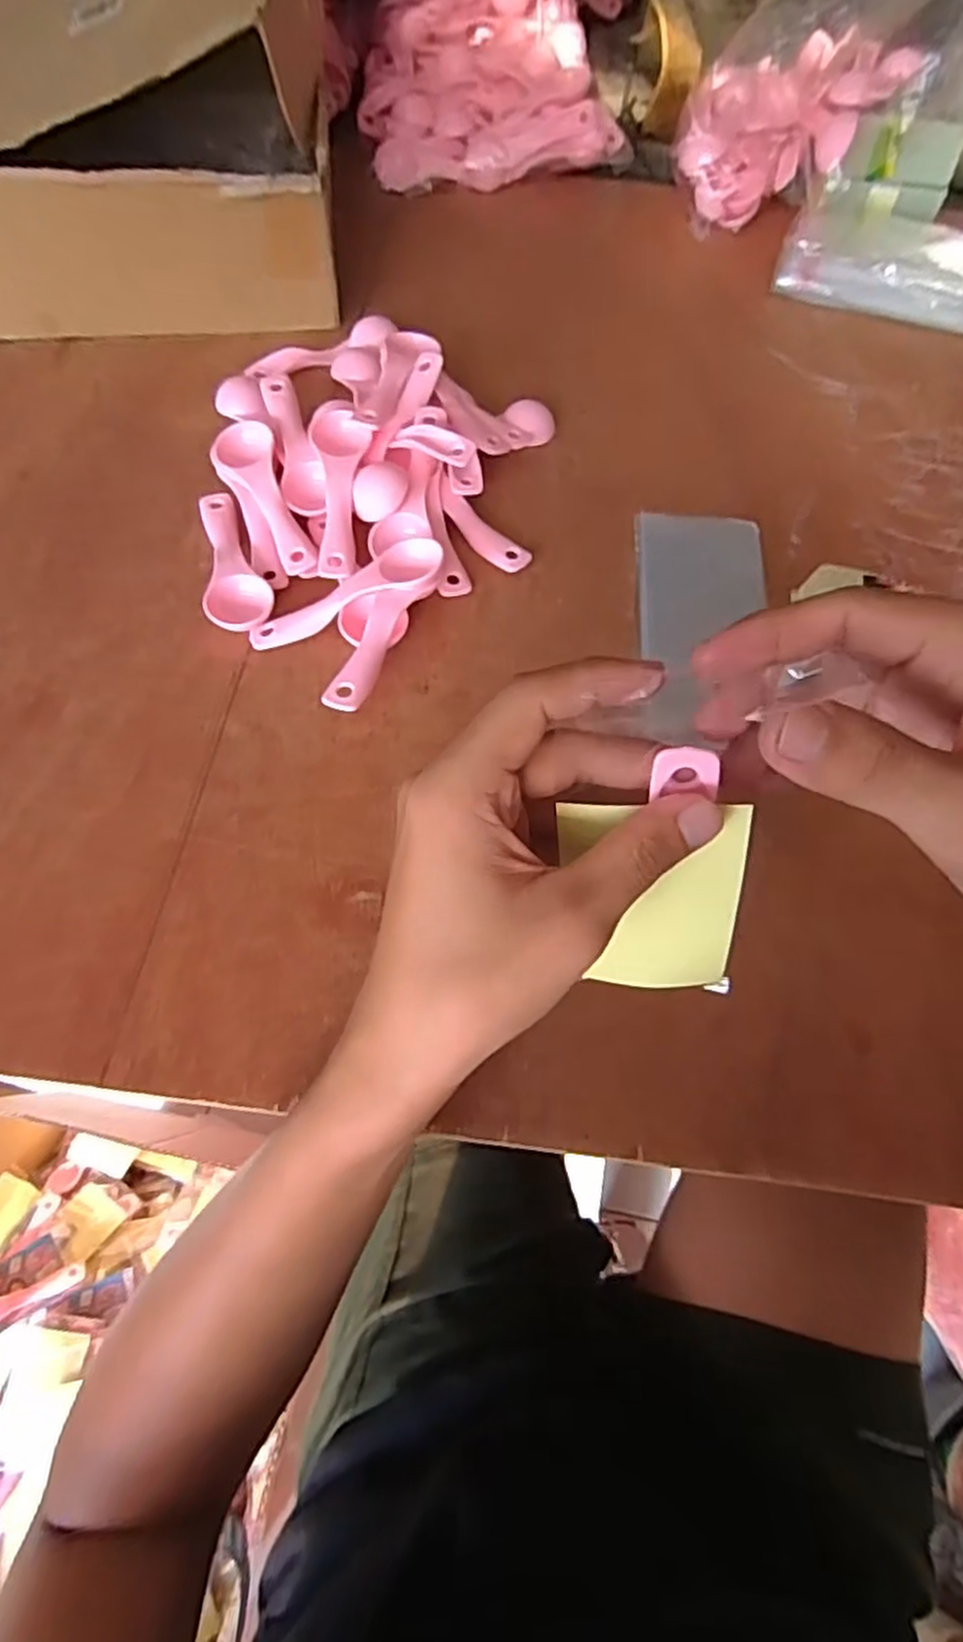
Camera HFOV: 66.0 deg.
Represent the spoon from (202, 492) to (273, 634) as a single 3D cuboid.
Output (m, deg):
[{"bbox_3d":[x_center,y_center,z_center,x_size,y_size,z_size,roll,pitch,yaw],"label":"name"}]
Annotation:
[{"bbox_3d":[-0.148,-0.153,0.431,0.035,0.021,0.110,-17,65,-11],"label":"spoon"}]

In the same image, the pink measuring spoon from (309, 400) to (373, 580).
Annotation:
[{"bbox_3d":[-0.083,-0.195,0.433,0.034,0.013,0.121,-1,77,-2],"label":"pink measuring spoon"}]

